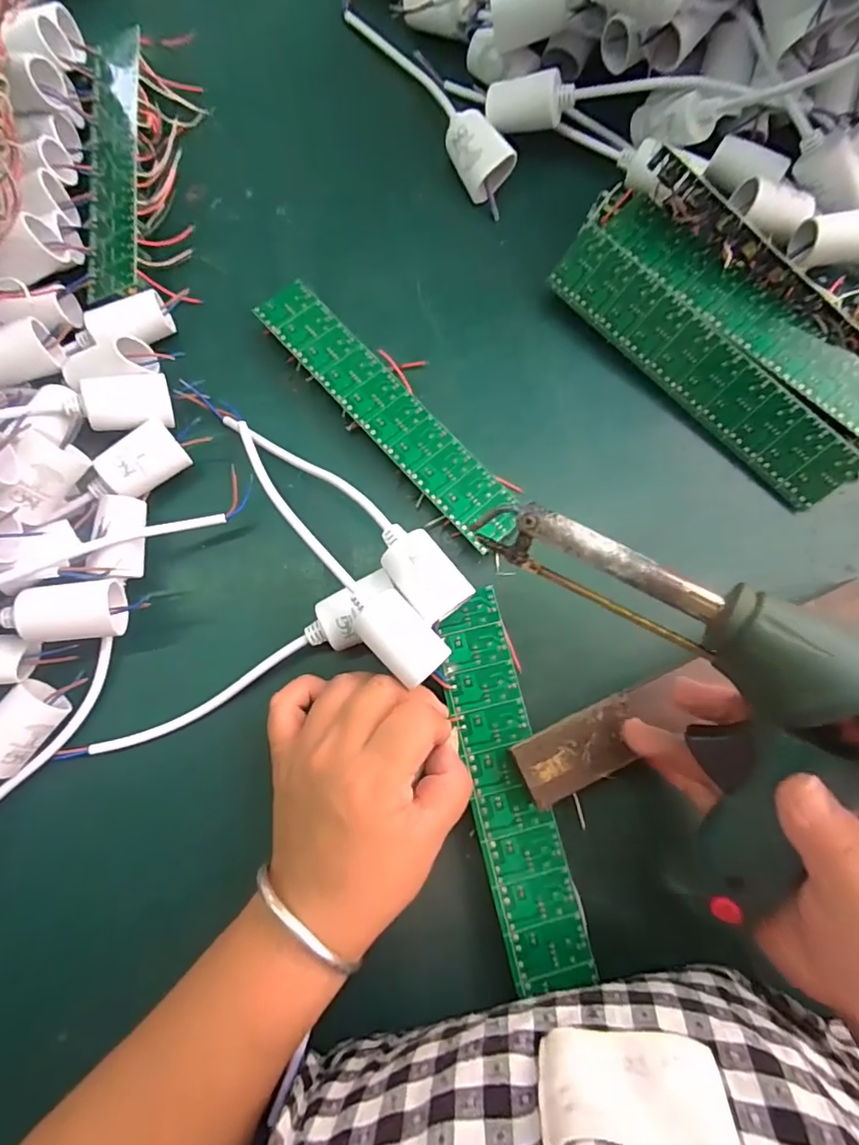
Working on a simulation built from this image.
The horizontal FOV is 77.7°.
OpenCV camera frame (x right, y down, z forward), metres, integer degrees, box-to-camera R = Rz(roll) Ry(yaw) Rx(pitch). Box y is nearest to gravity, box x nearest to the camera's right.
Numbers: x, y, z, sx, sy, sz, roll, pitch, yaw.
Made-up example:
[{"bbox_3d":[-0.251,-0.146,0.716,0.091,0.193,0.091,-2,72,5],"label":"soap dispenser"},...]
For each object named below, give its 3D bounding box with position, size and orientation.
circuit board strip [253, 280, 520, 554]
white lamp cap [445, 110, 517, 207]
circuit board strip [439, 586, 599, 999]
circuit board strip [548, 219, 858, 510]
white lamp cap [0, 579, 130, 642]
[{"bbox_3d":[-0.026,-0.095,0.314,0.037,0.015,0.193,-40,81,-7],"label":"circuit board strip"},{"bbox_3d":[0.030,-0.271,0.346,0.028,0.027,0.051,-31,80,-5],"label":"white lamp cap"},{"bbox_3d":[0.039,0.103,0.267,0.037,0.005,0.185,-12,77,-3],"label":"circuit board strip"},{"bbox_3d":[0.154,-0.119,0.308,0.200,0.006,0.041,45,120,6],"label":"circuit board strip"},{"bbox_3d":[-0.185,0.021,0.273,0.053,0.033,0.028,-6,79,0],"label":"white lamp cap"}]

